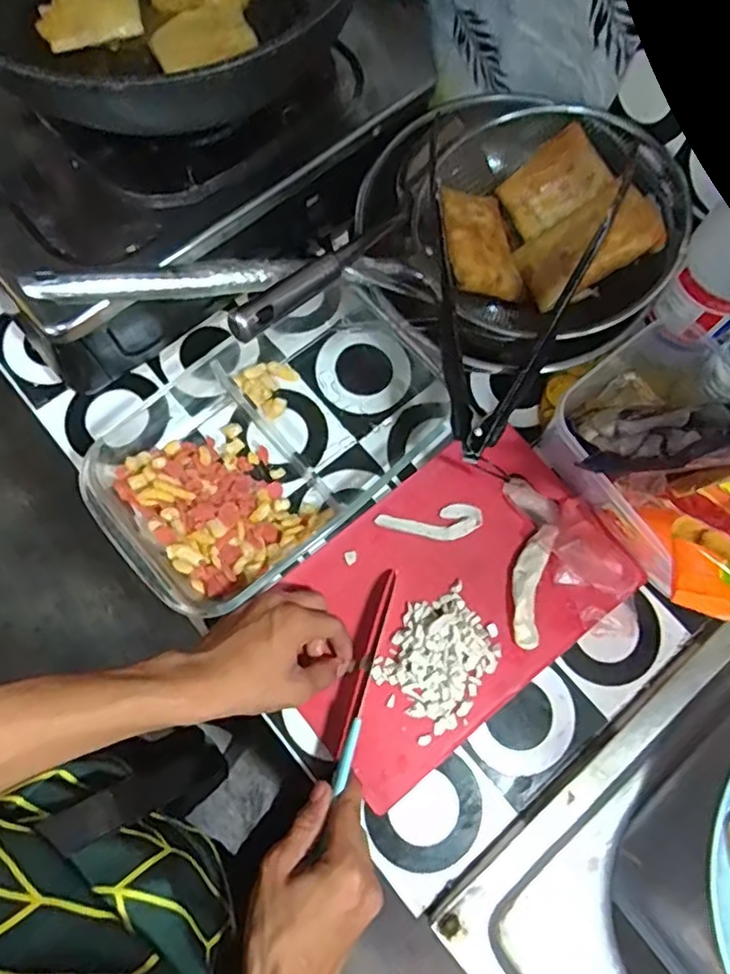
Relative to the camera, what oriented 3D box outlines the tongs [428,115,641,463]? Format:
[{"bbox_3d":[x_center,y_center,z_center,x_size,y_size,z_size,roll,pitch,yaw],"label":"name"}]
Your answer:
[{"bbox_3d":[0.104,-0.140,0.466,0.151,0.048,0.243,11,74,2],"label":"tongs"}]

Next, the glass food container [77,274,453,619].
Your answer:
[{"bbox_3d":[-0.069,-0.040,0.521,0.289,0.048,0.184,-39,78,-12],"label":"glass food container"}]

